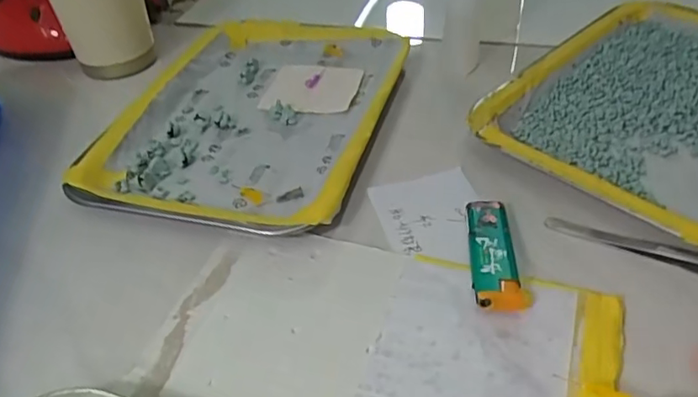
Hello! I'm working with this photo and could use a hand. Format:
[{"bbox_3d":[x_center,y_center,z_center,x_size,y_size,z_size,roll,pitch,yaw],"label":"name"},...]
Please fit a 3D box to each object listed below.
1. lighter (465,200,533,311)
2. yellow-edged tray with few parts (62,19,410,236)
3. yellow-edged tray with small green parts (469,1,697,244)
[{"bbox_3d":[0.079,0.028,0.309,0.028,0.014,0.077,1,41,7],"label":"lighter"},{"bbox_3d":[-0.070,-0.068,0.426,0.187,0.021,0.251,5,41,12],"label":"yellow-edged tray with few parts"},{"bbox_3d":[0.222,-0.068,0.392,0.183,0.022,0.258,30,52,34],"label":"yellow-edged tray with small green parts"}]

